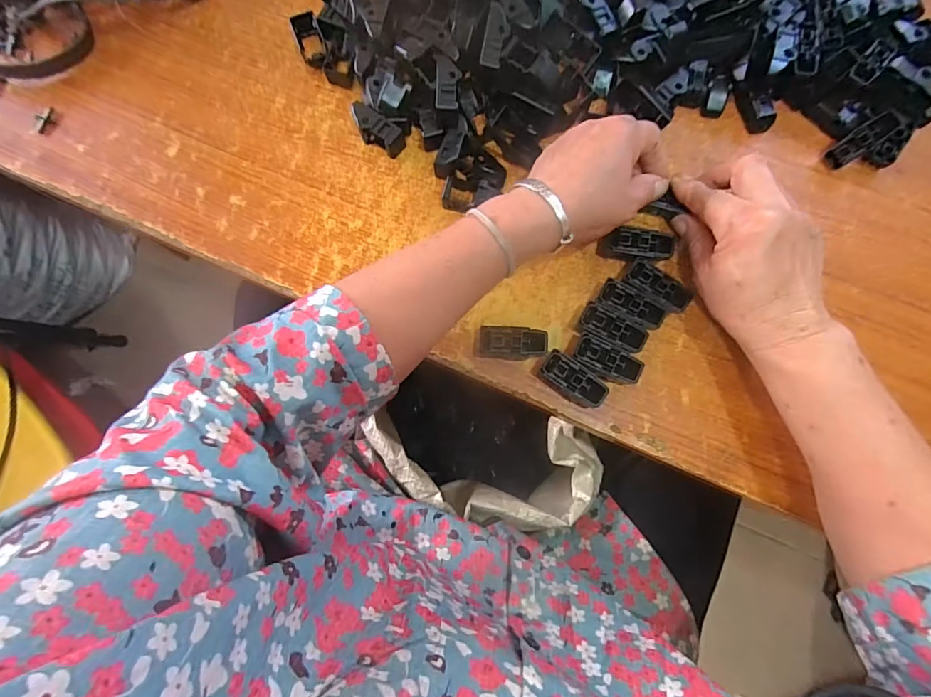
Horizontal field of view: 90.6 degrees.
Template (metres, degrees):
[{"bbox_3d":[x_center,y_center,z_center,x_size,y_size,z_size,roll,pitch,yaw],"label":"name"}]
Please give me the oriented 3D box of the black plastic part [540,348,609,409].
[{"bbox_3d":[0.078,0.025,0.339,0.049,0.020,0.023,37,81,7],"label":"black plastic part"}]

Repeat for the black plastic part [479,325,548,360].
[{"bbox_3d":[0.035,-0.003,0.345,0.049,0.022,0.024,2,79,1],"label":"black plastic part"}]

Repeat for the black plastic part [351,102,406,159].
[{"bbox_3d":[-0.073,-0.179,0.377,0.048,0.022,0.019,34,81,7],"label":"black plastic part"}]

